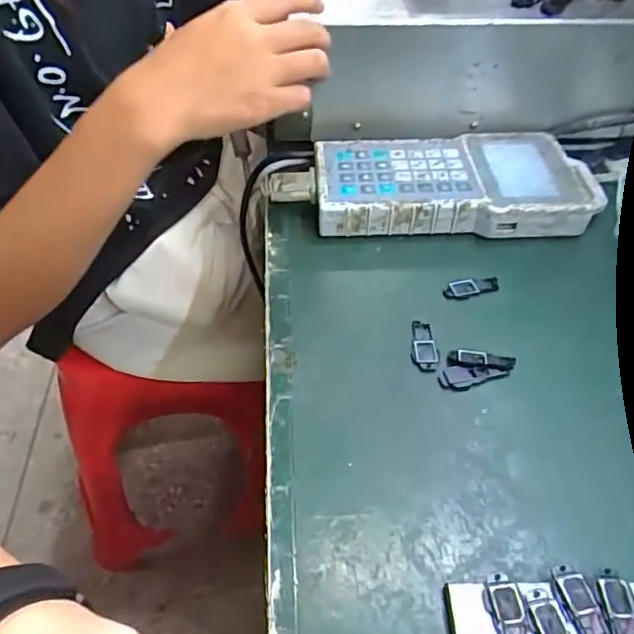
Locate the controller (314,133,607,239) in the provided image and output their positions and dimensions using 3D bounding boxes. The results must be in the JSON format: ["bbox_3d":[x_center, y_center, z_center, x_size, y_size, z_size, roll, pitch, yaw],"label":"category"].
[{"bbox_3d":[0.110,-0.107,0.478,0.217,0.030,0.102,0,48,1],"label":"controller"}]

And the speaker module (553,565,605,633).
[{"bbox_3d":[0.119,0.130,0.263,0.014,0.004,0.039,-11,48,-9],"label":"speaker module"}]

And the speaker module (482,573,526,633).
[{"bbox_3d":[0.085,0.134,0.261,0.015,0.007,0.039,-8,48,-6],"label":"speaker module"}]

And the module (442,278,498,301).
[{"bbox_3d":[0.107,-0.021,0.416,0.041,0.004,0.016,-15,49,-12],"label":"module"}]

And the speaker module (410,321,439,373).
[{"bbox_3d":[0.068,0.019,0.377,0.016,0.004,0.038,1,48,2],"label":"speaker module"}]

